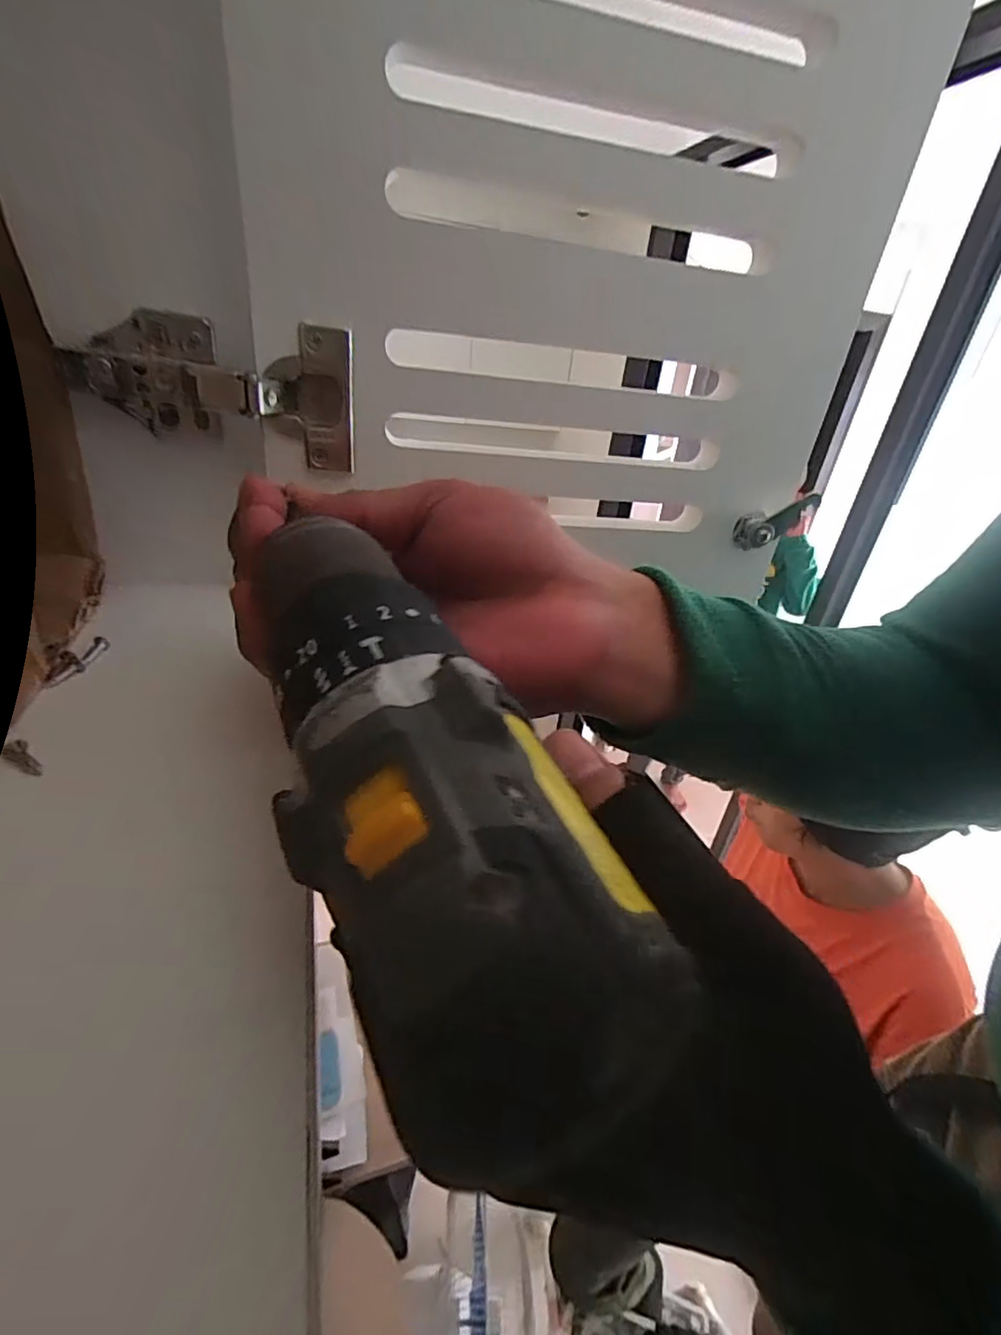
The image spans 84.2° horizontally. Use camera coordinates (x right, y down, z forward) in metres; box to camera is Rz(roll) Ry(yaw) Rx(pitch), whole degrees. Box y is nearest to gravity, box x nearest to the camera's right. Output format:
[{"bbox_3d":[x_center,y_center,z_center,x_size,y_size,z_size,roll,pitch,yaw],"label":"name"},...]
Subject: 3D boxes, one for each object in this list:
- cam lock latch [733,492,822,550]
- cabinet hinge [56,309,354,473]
[{"bbox_3d":[0.161,-0.086,0.325,0.048,0.020,0.012,-24,20,23],"label":"cam lock latch"},{"bbox_3d":[-0.125,-0.125,0.249,0.111,0.055,0.031,6,29,-1],"label":"cabinet hinge"}]

